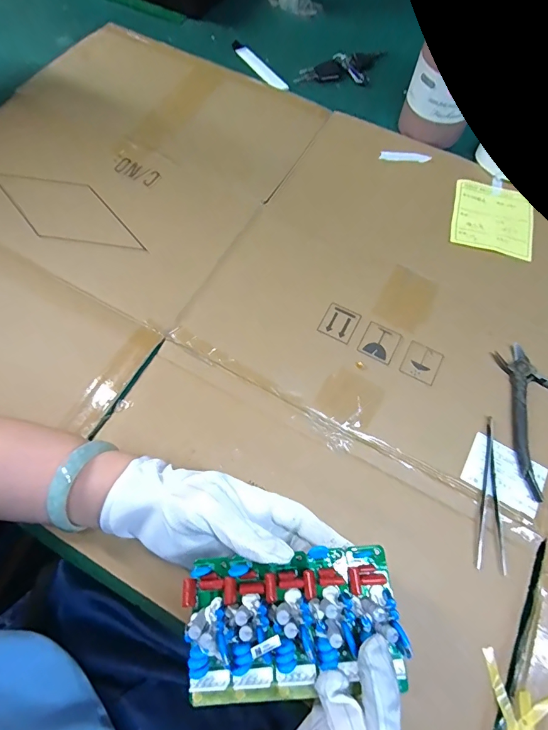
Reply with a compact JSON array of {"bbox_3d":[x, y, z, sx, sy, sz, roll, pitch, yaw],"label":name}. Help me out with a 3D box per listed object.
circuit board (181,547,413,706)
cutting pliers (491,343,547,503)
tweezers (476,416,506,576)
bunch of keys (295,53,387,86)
[{"bbox_3d":[0.010,0.159,0.233,0.128,0.035,0.074,-4,67,-3],"label":"circuit board"},{"bbox_3d":[0.271,0.040,0.376,0.129,0.011,0.133,-22,69,-10],"label":"cutting pliers"},{"bbox_3d":[0.196,0.113,0.348,0.021,0.005,0.133,11,67,4],"label":"tweezers"},{"bbox_3d":[0.109,-0.453,0.592,0.143,0.030,0.053,-16,68,-8],"label":"bunch of keys"}]

